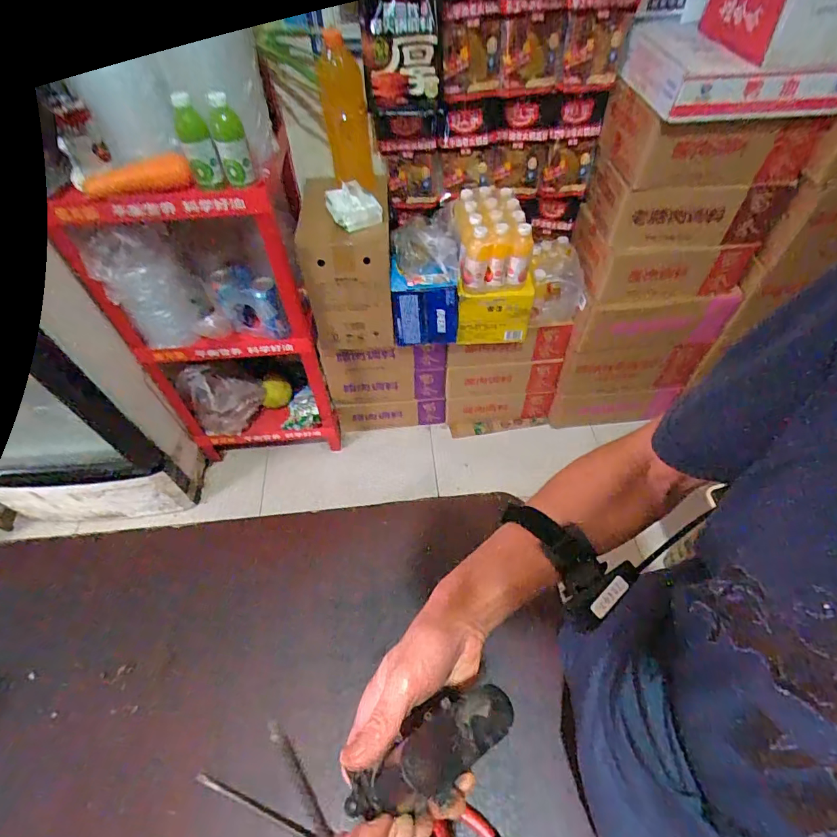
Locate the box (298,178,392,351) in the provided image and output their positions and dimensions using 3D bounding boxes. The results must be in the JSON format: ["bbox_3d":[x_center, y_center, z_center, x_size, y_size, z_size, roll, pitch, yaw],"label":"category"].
[{"bbox_3d":[-0.181,-0.415,1.243,0.215,0.430,0.245,-3,53,-1],"label":"box"}]

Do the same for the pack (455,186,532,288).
[{"bbox_3d":[0.182,-0.466,1.178,0.180,0.153,0.192,-4,53,-2],"label":"pack"}]

